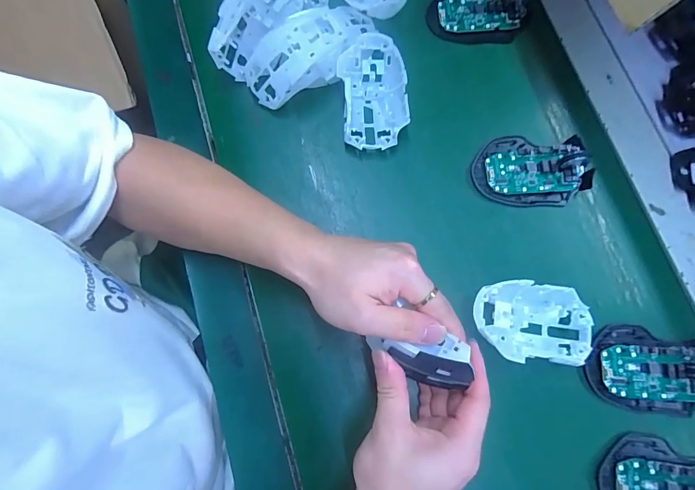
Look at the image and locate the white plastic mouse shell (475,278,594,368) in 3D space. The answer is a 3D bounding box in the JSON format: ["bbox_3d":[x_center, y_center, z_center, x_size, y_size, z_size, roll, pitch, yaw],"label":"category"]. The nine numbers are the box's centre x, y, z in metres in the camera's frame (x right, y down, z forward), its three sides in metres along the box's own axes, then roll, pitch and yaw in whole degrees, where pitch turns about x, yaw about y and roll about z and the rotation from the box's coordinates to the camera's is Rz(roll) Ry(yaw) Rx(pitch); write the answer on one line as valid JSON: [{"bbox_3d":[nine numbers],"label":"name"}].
[{"bbox_3d":[0.165,0.069,0.342,0.111,0.042,0.067,4,77,2],"label":"white plastic mouse shell"}]

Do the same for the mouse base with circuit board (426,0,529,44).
[{"bbox_3d":[0.146,-0.263,0.429,0.105,0.027,0.064,3,77,2],"label":"mouse base with circuit board"}]

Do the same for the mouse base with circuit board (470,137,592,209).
[{"bbox_3d":[0.189,-0.077,0.392,0.115,0.019,0.074,1,77,1],"label":"mouse base with circuit board"}]

